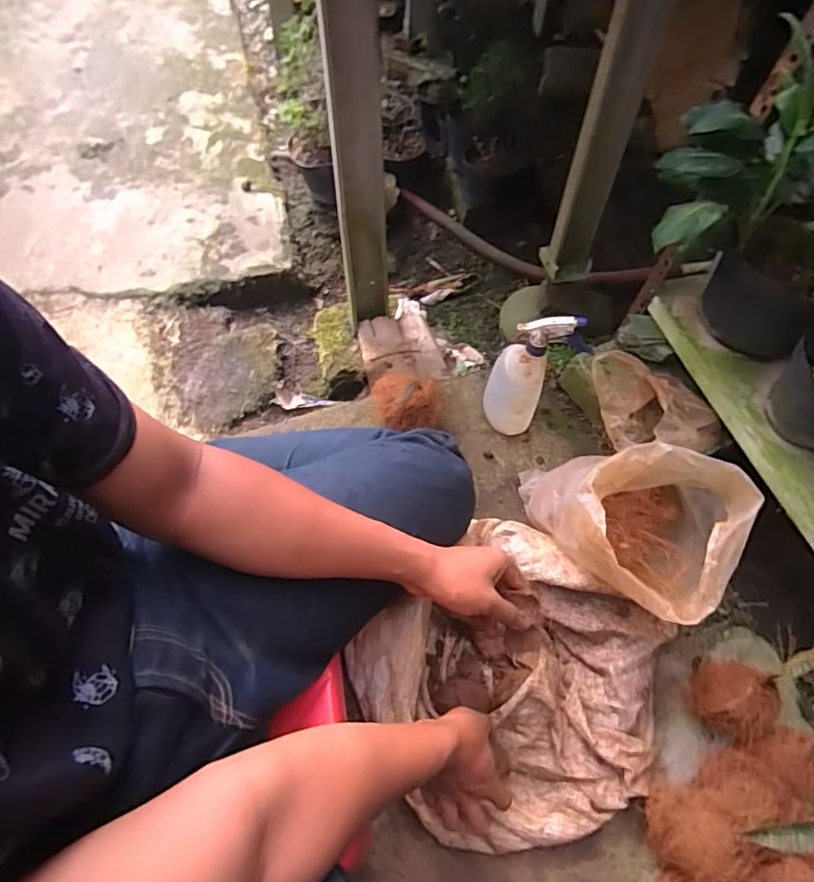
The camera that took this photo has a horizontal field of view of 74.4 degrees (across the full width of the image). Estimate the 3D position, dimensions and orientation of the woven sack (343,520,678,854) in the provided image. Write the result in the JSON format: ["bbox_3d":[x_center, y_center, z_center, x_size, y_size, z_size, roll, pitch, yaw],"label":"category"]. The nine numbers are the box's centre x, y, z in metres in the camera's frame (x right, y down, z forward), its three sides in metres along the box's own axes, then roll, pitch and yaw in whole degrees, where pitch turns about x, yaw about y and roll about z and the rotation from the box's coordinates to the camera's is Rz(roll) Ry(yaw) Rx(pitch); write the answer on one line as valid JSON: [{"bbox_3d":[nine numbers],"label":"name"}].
[{"bbox_3d":[0.139,0.305,0.689,0.343,0.100,0.347,40,64,20],"label":"woven sack"}]

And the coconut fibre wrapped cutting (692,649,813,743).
[{"bbox_3d":[0.436,0.318,0.689,0.085,0.158,0.102,25,60,13],"label":"coconut fibre wrapped cutting"}]

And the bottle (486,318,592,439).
[{"bbox_3d":[0.191,-0.101,0.877,0.126,0.253,0.074,28,60,14],"label":"bottle"}]

